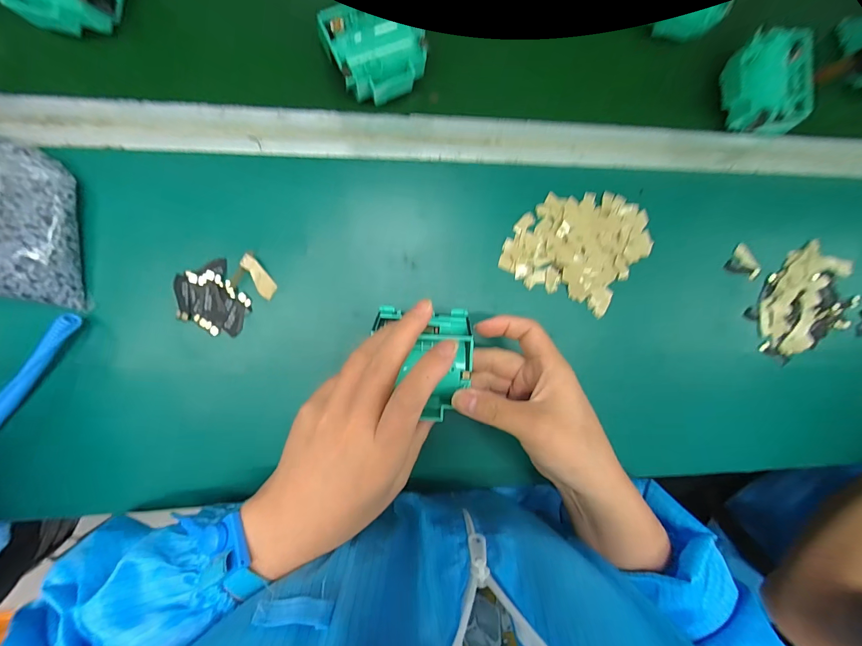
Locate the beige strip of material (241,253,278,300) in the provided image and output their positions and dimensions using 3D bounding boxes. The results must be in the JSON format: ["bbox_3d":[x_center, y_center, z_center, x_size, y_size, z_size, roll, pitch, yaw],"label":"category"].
[{"bbox_3d":[-0.143,-0.039,0.310,0.014,0.006,0.039,-28,114,-4],"label":"beige strip of material"}]

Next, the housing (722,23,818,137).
[{"bbox_3d":[0.305,-0.217,0.340,0.063,0.041,0.073,0,91,-5],"label":"housing"}]

